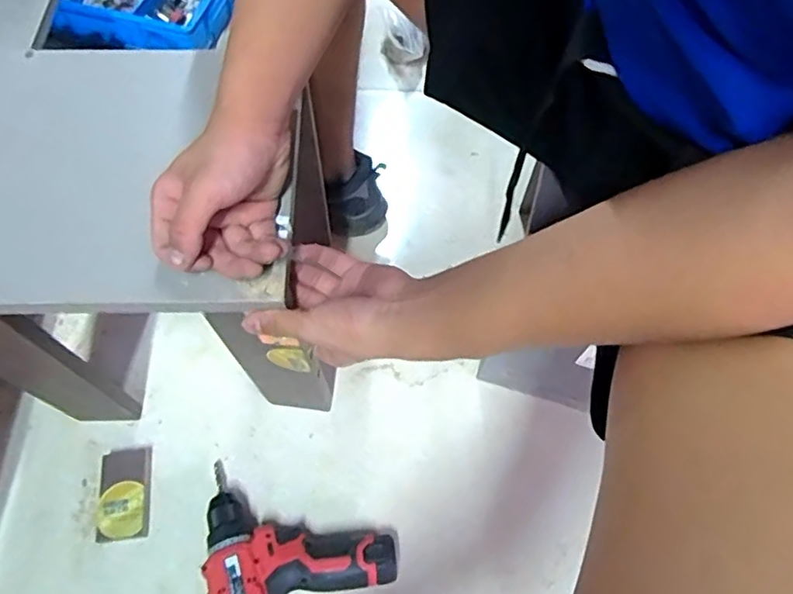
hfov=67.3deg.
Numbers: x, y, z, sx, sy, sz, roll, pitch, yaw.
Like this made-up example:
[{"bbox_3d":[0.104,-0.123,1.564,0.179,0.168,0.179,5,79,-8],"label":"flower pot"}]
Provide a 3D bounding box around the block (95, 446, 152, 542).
[{"bbox_3d":[-0.306,0.218,0.665,0.057,0.021,0.099,-9,64,-5],"label":"block"}]

